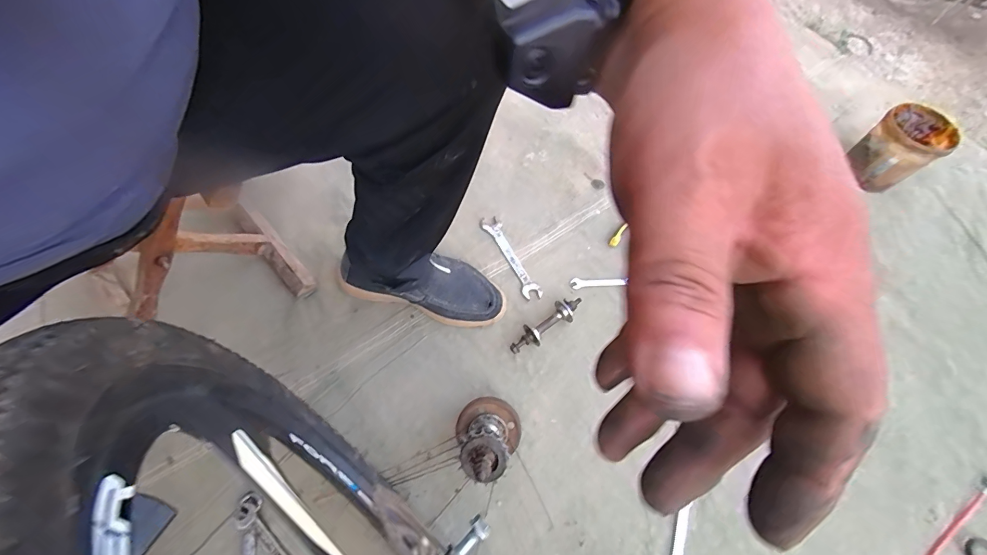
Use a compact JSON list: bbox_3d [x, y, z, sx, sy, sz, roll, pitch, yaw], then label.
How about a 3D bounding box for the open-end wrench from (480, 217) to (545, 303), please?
[{"bbox_3d":[0.030,-0.037,0.734,0.034,0.009,0.172,-24,66,-13],"label":"open-end wrench"}]

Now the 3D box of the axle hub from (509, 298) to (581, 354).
[{"bbox_3d":[0.084,0.077,0.668,0.139,0.032,0.038,-34,68,-17],"label":"axle hub"}]

